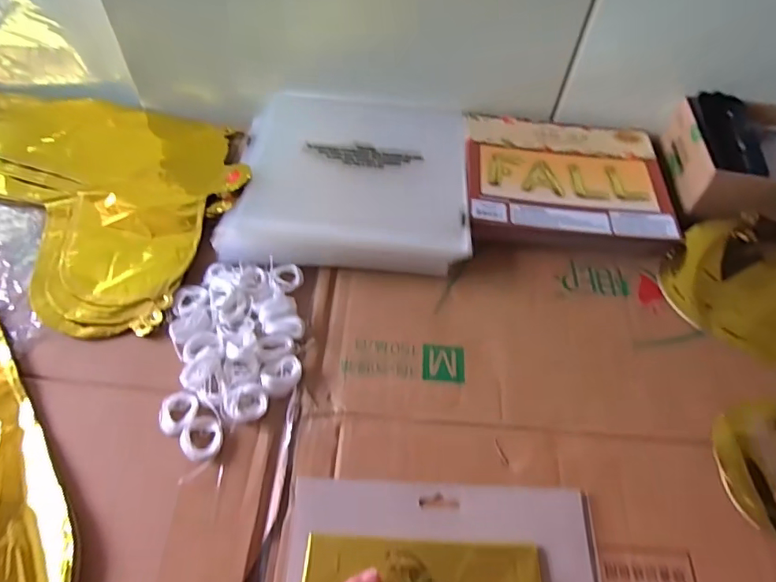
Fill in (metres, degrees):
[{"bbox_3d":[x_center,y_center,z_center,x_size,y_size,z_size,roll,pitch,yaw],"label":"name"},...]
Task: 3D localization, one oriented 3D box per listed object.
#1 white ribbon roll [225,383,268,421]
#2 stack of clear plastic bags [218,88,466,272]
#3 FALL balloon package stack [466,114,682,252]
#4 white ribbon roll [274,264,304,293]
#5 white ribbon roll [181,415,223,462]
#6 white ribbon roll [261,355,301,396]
[{"bbox_3d":[-0.102,0.081,0.373,0.028,0.009,0.027,2,54,-2],"label":"white ribbon roll"},{"bbox_3d":[-0.034,-0.112,0.505,0.218,0.032,0.226,4,54,0],"label":"stack of clear plastic bags"},{"bbox_3d":[0.175,-0.109,0.518,0.192,0.031,0.172,3,54,-1],"label":"FALL balloon package stack"},{"bbox_3d":[-0.085,-0.010,0.443,0.025,0.014,0.023,2,54,-2],"label":"white ribbon roll"},{"bbox_3d":[-0.131,0.103,0.363,0.027,0.005,0.030,7,54,2],"label":"white ribbon roll"},{"bbox_3d":[-0.082,0.062,0.388,0.028,0.013,0.032,30,58,18],"label":"white ribbon roll"}]

